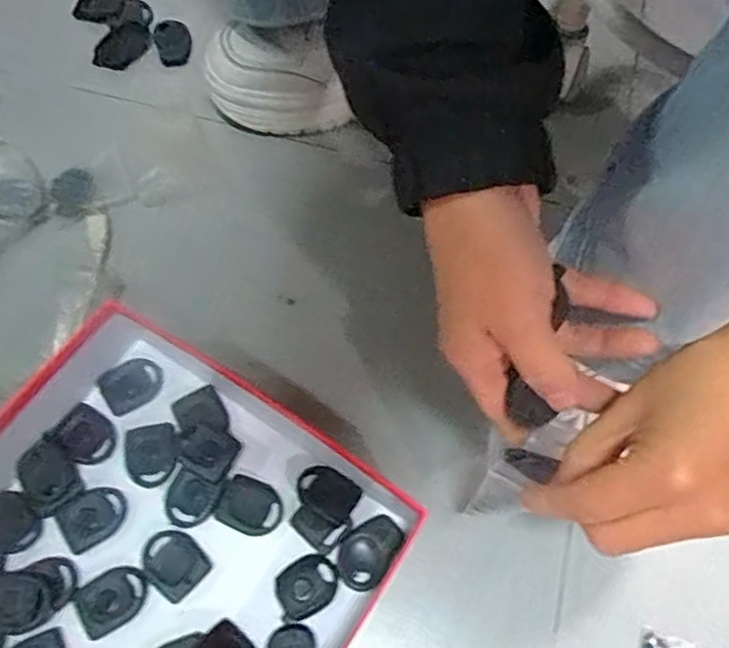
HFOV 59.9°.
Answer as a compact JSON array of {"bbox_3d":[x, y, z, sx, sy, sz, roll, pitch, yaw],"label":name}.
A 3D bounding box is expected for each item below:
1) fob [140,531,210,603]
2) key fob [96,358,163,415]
[{"bbox_3d":[-0.113,0.141,0.374,0.037,0.004,0.030,40,70,14],"label":"fob"},{"bbox_3d":[-0.155,0.040,0.421,0.039,0.004,0.031,-30,71,-15],"label":"key fob"}]

